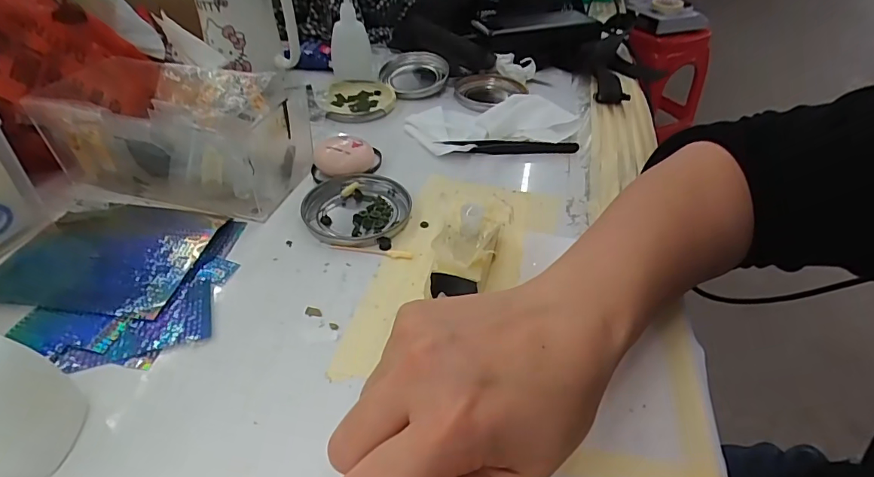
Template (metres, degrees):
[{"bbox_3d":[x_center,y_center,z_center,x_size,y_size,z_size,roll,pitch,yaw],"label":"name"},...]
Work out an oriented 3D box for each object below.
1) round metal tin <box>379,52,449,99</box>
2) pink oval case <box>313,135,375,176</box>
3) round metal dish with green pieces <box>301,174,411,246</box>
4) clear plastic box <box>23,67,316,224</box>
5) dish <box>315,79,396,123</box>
[{"bbox_3d":[-0.025,-0.188,0.532,0.066,0.019,0.082,-17,45,-21],"label":"round metal tin"},{"bbox_3d":[-0.077,-0.066,0.390,0.046,0.024,0.036,0,41,-3],"label":"pink oval case"},{"bbox_3d":[-0.060,-0.022,0.355,0.078,0.009,0.076,1,41,-1],"label":"round metal dish with green pieces"},{"bbox_3d":[-0.197,-0.080,0.366,0.178,0.070,0.094,9,42,8],"label":"clear plastic box"},{"bbox_3d":[-0.084,-0.146,0.491,0.078,0.010,0.081,1,41,-1],"label":"dish"}]

